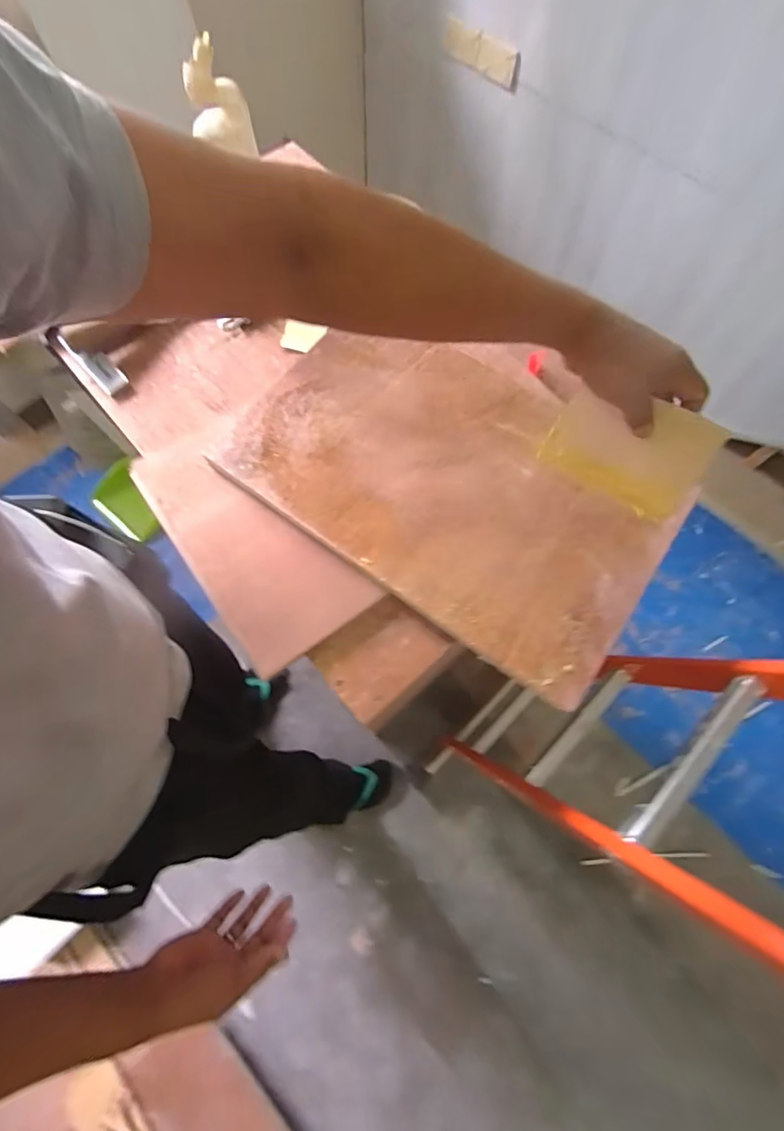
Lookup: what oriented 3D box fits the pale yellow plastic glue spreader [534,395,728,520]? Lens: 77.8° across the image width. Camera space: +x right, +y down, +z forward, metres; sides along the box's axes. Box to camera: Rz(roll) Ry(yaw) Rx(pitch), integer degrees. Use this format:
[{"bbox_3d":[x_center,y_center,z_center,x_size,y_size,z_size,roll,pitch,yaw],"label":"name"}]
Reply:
[{"bbox_3d":[0.239,-0.120,0.496,0.148,0.109,0.010,33,45,13],"label":"pale yellow plastic glue spreader"}]

